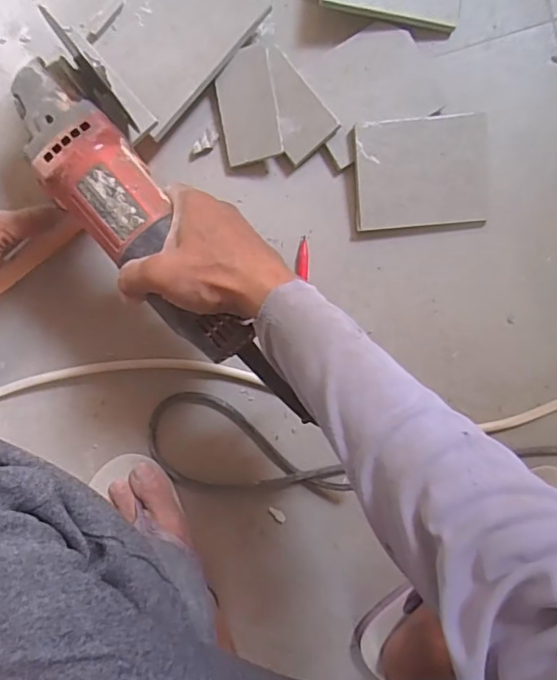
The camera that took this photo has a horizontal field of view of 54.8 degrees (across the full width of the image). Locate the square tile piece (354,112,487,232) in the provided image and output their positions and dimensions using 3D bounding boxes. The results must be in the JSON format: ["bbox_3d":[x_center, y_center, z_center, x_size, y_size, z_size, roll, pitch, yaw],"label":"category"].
[{"bbox_3d":[0.126,-0.146,0.472,0.113,0.015,0.090,-4,93,2],"label":"square tile piece"}]

